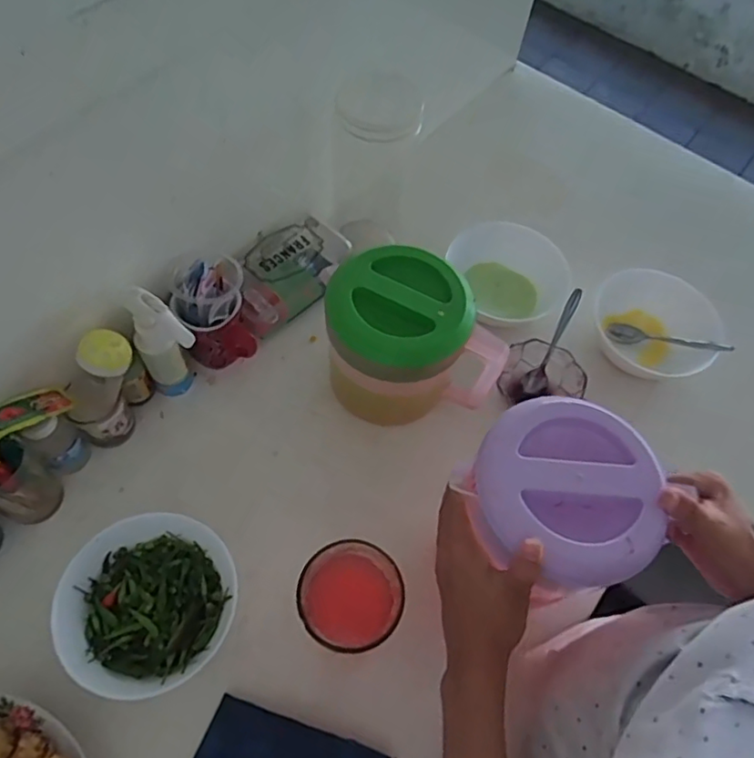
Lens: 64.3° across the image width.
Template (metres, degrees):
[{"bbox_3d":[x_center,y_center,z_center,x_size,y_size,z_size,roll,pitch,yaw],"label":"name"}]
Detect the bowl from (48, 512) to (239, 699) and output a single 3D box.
[{"bbox_3d":[-0.196,0.193,0.520,0.143,0.039,0.139,2,61,-4],"label":"bowl"}]

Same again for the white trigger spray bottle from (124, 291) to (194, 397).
[{"bbox_3d":[-0.204,-0.026,0.580,0.057,0.154,0.038,33,64,13],"label":"white trigger spray bottle"}]

